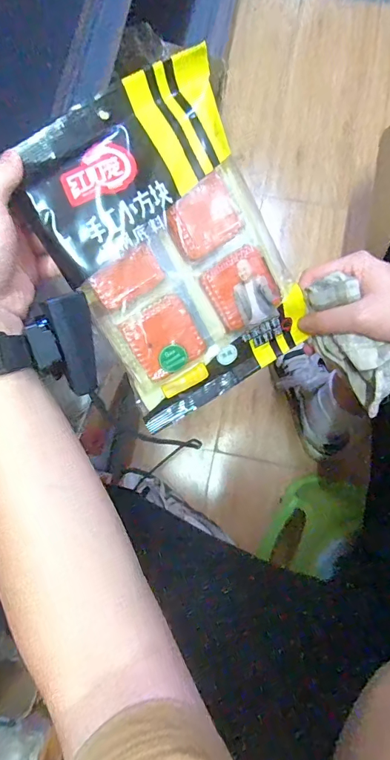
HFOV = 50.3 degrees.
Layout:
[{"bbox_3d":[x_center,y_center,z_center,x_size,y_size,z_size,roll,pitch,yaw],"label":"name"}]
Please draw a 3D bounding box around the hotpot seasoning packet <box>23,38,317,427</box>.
[{"bbox_3d":[-0.015,-0.101,0.337,0.167,0.024,0.244,-29,108,-7],"label":"hotpot seasoning packet"}]

